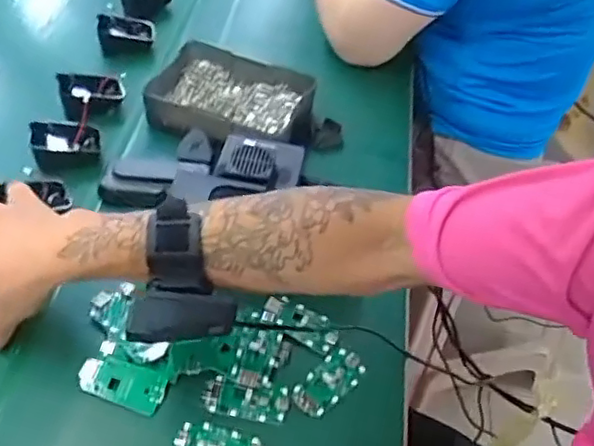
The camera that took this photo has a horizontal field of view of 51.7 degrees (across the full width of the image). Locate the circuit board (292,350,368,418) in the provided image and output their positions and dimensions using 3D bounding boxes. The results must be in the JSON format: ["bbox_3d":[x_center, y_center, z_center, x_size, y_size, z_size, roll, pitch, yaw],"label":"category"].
[{"bbox_3d":[0.026,0.123,0.479,0.031,0.004,0.063,35,56,25],"label":"circuit board"}]

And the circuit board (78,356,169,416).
[{"bbox_3d":[-0.131,0.120,0.460,0.065,0.006,0.032,13,49,9],"label":"circuit board"}]

